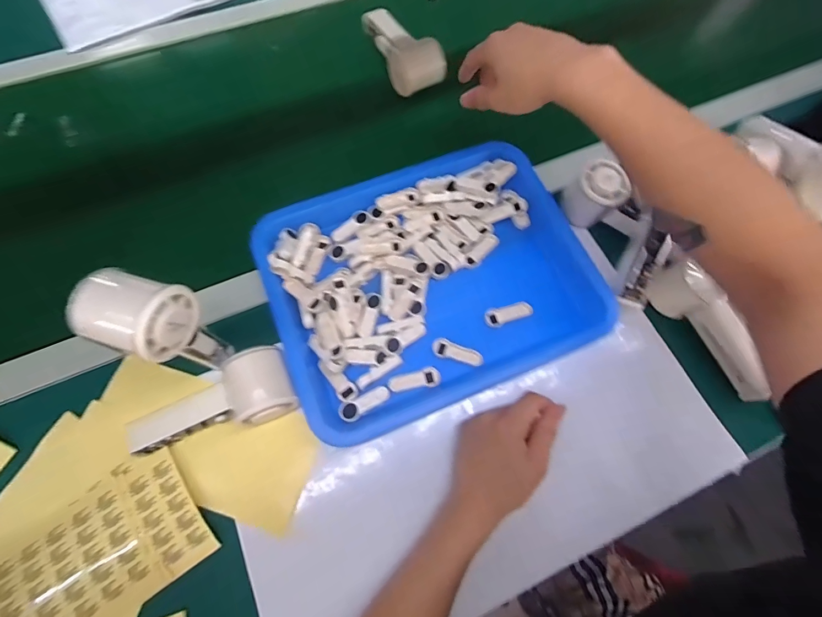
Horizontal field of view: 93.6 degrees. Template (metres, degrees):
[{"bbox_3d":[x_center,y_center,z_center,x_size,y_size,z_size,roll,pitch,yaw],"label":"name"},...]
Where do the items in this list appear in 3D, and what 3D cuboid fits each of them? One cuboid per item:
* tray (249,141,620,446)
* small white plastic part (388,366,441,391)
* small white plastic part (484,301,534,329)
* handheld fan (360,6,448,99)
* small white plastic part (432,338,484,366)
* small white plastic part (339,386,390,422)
[{"bbox_3d":[0.019,-0.038,0.417,0.324,0.037,0.266,-22,72,-8],"label":"tray"},{"bbox_3d":[0.004,0.072,0.388,0.051,0.005,0.019,-12,71,-5],"label":"small white plastic part"},{"bbox_3d":[0.105,0.005,0.417,0.051,0.004,0.021,-19,72,-7],"label":"small white plastic part"},{"bbox_3d":[-0.013,-0.362,0.526,0.065,0.050,0.155,-22,72,-8],"label":"handheld fan"},{"bbox_3d":[0.048,0.045,0.398,0.052,0.004,0.019,15,71,4],"label":"small white plastic part"},{"bbox_3d":[-0.044,0.093,0.376,0.050,0.010,0.019,-23,72,-9],"label":"small white plastic part"}]

